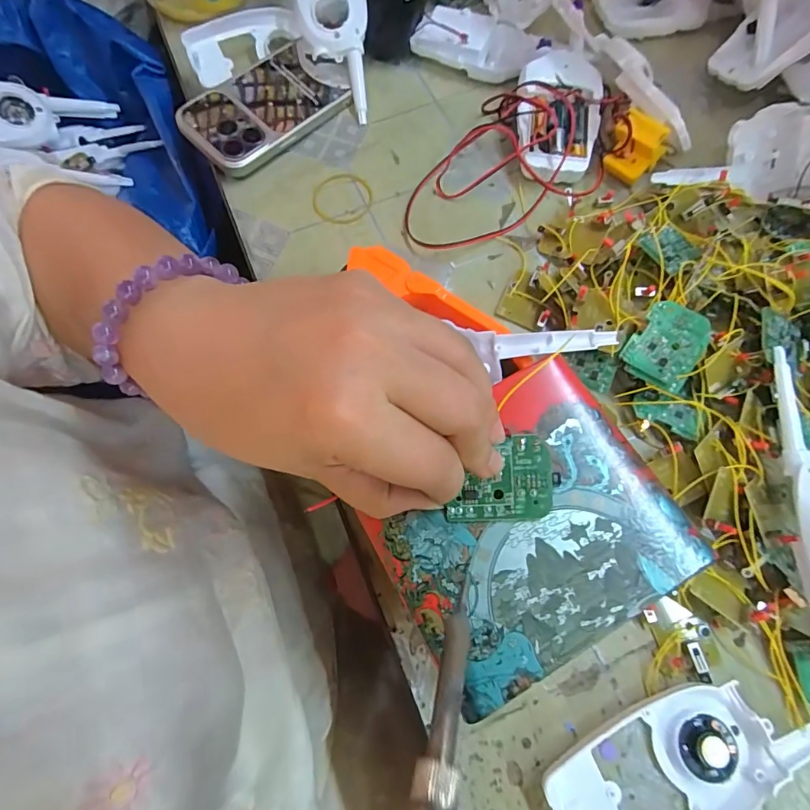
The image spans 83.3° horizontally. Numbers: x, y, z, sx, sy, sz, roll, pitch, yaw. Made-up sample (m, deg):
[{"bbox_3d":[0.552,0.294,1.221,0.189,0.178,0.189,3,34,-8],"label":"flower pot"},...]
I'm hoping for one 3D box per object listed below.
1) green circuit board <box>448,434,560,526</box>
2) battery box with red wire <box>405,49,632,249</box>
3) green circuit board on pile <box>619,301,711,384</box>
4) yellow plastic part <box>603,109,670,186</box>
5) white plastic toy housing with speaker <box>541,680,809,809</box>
[{"bbox_3d":[0.038,0.030,0.184,0.043,0.004,0.034,-3,90,3],"label":"green circuit board"},{"bbox_3d":[0.087,-0.189,0.348,0.113,0.044,0.192,39,76,14],"label":"battery box with red wire"},{"bbox_3d":[0.158,-0.037,0.272,0.038,0.004,0.042,32,108,10],"label":"green circuit board on pile"},{"bbox_3d":[0.173,-0.192,0.345,0.036,0.044,0.024,29,73,11],"label":"yellow plastic part"},{"bbox_3d":[0.147,0.173,0.225,0.159,0.017,0.057,-22,71,-6],"label":"white plastic toy housing with speaker"}]

